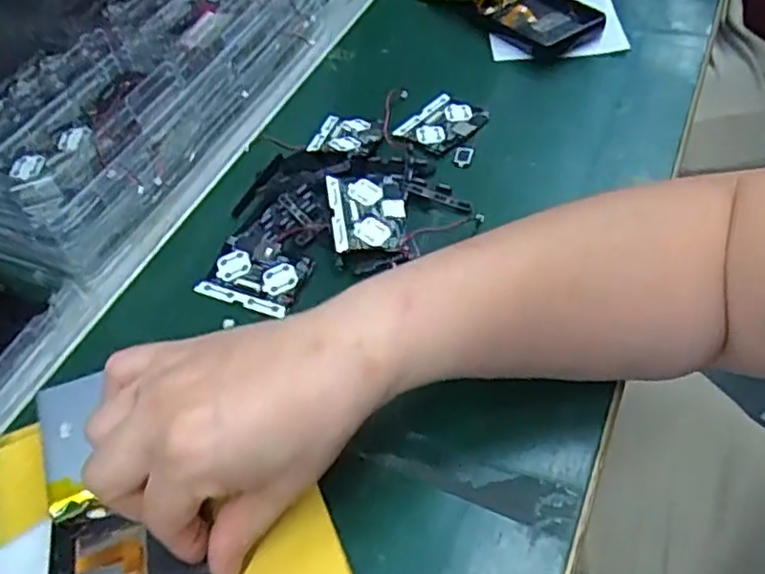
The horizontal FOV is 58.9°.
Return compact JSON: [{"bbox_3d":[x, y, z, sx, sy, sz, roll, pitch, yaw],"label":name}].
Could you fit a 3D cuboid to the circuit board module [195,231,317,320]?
[{"bbox_3d":[-0.078,-0.009,0.425,0.066,0.011,0.049,18,55,18],"label":"circuit board module"}]

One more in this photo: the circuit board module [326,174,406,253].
[{"bbox_3d":[-0.008,-0.049,0.443,0.049,0.019,0.067,-8,51,-2],"label":"circuit board module"}]

